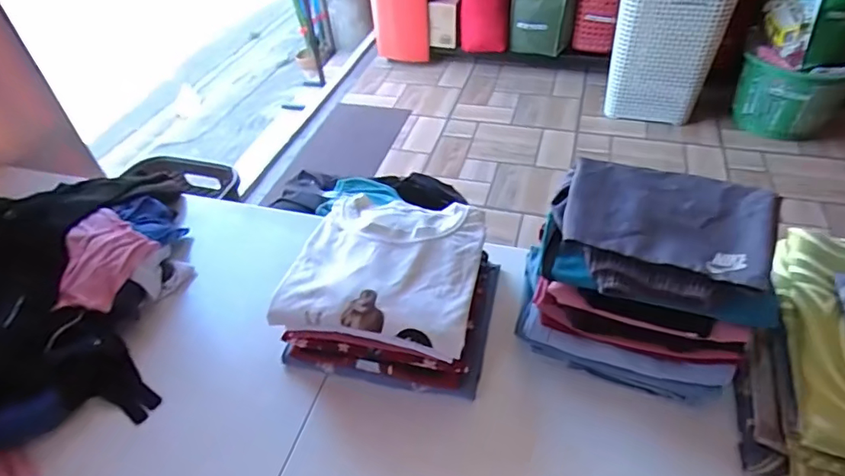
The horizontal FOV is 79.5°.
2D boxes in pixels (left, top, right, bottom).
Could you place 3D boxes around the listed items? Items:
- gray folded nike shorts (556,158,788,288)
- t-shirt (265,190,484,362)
[{"bbox_3d":[0.260,-0.026,0.538,0.201,0.014,0.147,14,48,18],"label":"gray folded nike shorts"},{"bbox_3d":[-0.044,0.027,0.637,0.224,0.040,0.222,7,46,12],"label":"t-shirt"}]

